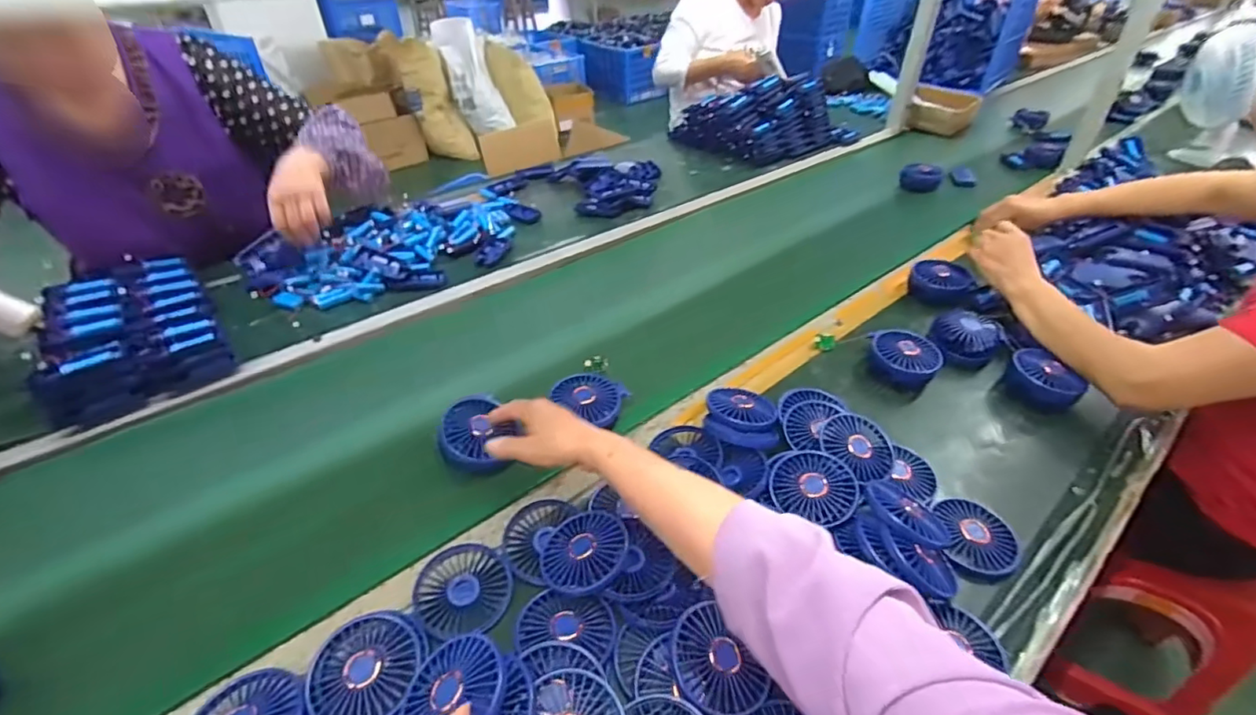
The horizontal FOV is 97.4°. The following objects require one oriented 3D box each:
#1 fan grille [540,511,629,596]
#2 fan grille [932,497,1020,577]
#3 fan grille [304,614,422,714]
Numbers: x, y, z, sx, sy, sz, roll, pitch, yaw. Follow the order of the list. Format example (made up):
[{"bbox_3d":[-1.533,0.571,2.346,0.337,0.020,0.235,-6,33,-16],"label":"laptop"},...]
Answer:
[{"bbox_3d":[-0.043,0.190,0.539,0.085,0.022,0.085,-13,37,10],"label":"fan grille"},{"bbox_3d":[0.364,0.184,0.578,0.081,0.026,0.080,29,47,31],"label":"fan grille"},{"bbox_3d":[-0.223,0.260,0.460,0.085,0.014,0.085,0,39,0],"label":"fan grille"}]

